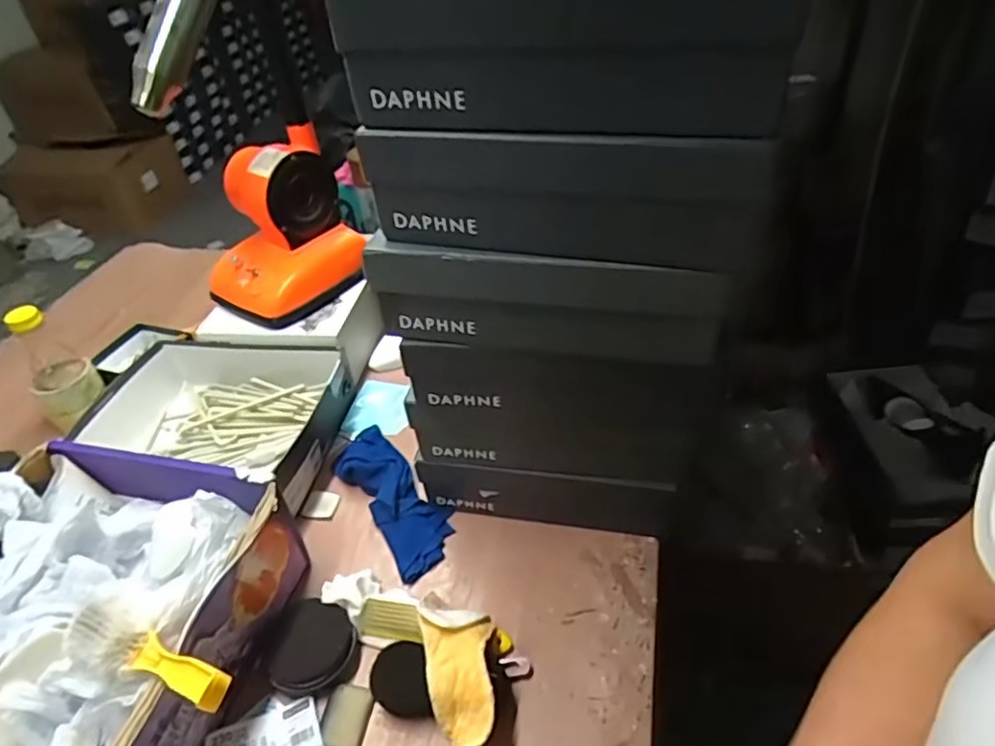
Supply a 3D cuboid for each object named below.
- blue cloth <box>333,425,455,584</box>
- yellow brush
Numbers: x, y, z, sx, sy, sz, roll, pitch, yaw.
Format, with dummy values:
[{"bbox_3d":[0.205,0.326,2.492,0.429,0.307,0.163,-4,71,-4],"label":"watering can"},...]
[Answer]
[{"bbox_3d":[-0.138,0.149,0.811,0.090,0.037,0.246,-28,45,-23],"label":"blue cloth"},{"bbox_3d":[-0.292,0.232,0.524,0.226,0.034,0.051,2,39,32],"label":"yellow brush"}]

